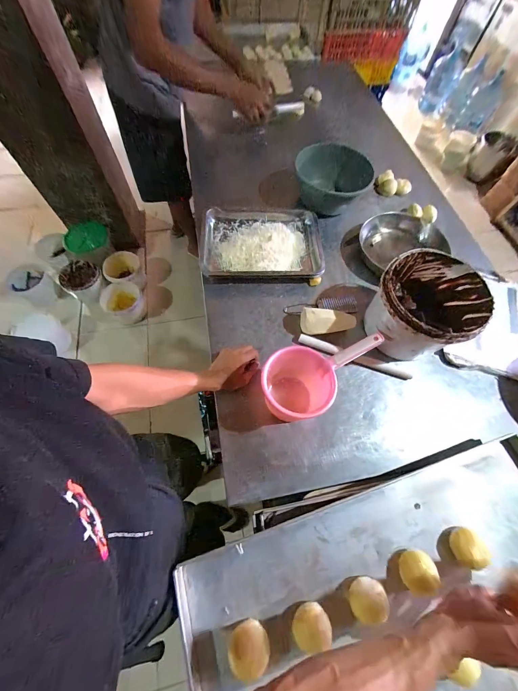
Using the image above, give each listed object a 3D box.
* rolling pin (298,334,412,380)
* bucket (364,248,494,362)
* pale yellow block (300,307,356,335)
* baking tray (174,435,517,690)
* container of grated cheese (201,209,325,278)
[{"bbox_3d":[0.236,0.028,0.643,0.280,0.018,0.019,19,66,7],"label":"rolling pin"},{"bbox_3d":[0.385,-0.086,0.625,0.226,0.169,0.213,1,65,-1],"label":"bucket"},{"bbox_3d":[0.173,-0.056,0.650,0.133,0.058,0.051,5,65,1],"label":"pale yellow block"},{"bbox_3d":[0.263,0.488,0.409,0.710,0.056,0.472,-15,66,-9],"label":"baking tray"},{"bbox_3d":[0.009,-0.305,0.762,0.352,0.049,0.273,0,65,-2],"label":"container of grated cheese"}]

